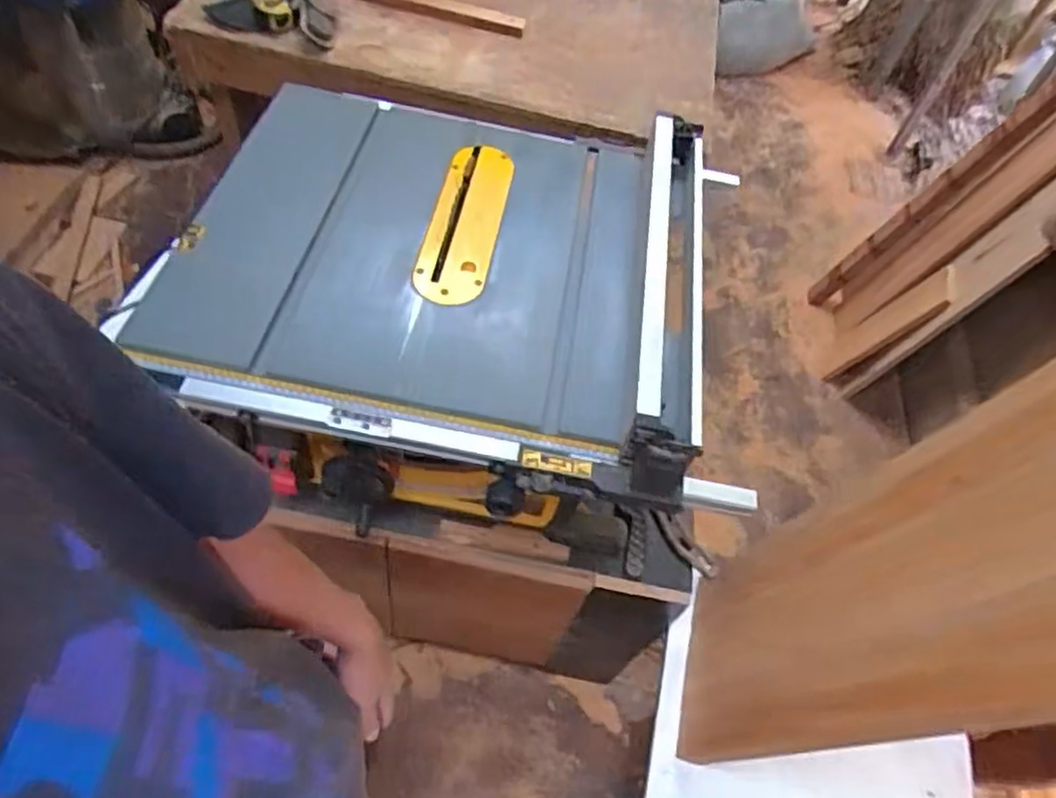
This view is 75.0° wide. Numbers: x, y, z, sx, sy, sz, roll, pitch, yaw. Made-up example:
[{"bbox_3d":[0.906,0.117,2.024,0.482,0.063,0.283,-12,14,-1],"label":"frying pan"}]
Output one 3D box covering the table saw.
[{"bbox_3d":[-0.072,-0.116,1.075,0.797,0.393,0.688,8,54,-4],"label":"table saw"}]

